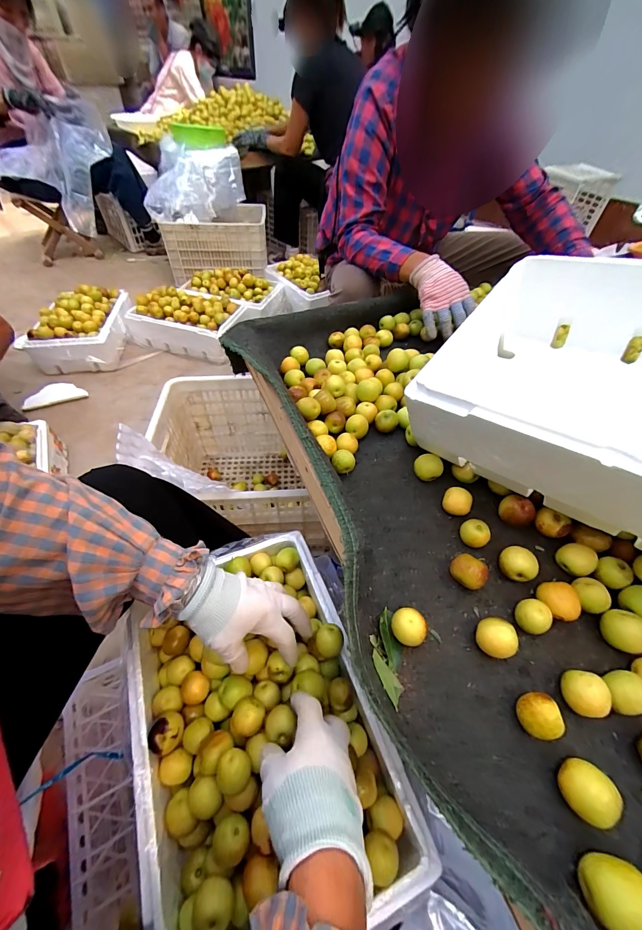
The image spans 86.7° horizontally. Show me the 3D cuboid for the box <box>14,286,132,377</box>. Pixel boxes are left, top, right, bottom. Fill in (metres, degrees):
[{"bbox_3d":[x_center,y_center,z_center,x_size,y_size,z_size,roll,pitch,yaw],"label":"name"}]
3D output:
[{"bbox_3d":[-0.881,-0.517,1.288,0.314,0.140,0.370,-1,50,-4],"label":"box"}]

